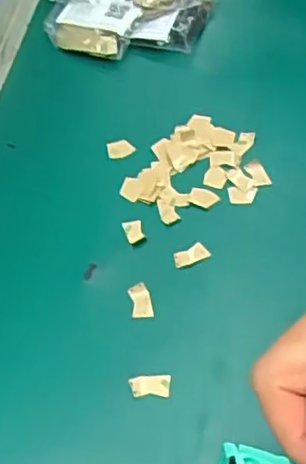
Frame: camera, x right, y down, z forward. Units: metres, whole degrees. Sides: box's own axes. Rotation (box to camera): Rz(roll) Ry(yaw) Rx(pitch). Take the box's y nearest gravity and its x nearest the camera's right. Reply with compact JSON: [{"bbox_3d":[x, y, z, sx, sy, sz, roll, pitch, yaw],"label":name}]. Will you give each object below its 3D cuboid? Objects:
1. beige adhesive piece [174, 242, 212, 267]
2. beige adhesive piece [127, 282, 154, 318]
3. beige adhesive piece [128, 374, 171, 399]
[{"bbox_3d":[0.022,0.013,0.377,0.021,0.004,0.011,-20,55,-12],"label":"beige adhesive piece"},{"bbox_3d":[-0.007,0.038,0.359,0.012,0.004,0.021,-8,53,-4],"label":"beige adhesive piece"},{"bbox_3d":[-0.001,0.078,0.331,0.021,0.004,0.012,-1,53,2],"label":"beige adhesive piece"}]

